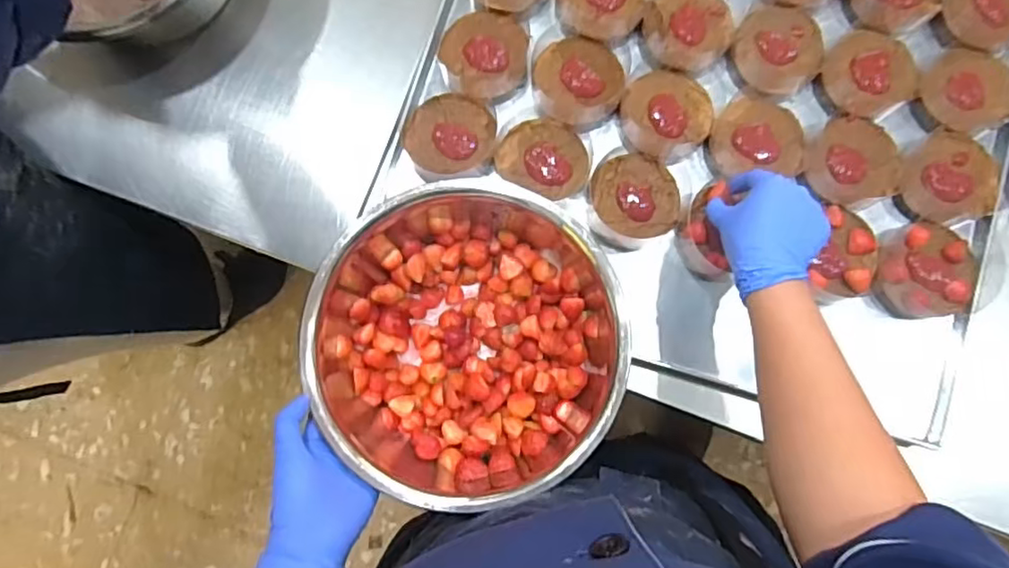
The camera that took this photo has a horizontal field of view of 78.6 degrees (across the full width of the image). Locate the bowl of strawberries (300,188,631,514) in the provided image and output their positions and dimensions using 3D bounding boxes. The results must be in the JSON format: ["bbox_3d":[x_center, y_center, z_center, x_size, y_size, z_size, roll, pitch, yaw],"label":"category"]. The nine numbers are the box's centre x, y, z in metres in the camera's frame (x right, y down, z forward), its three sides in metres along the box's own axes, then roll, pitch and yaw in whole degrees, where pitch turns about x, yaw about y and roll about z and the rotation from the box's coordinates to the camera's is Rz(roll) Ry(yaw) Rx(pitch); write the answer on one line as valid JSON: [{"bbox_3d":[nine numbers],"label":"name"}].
[{"bbox_3d":[-0.035,0.052,0.555,0.256,0.097,0.262,0,85,2],"label":"bowl of strawberries"}]

